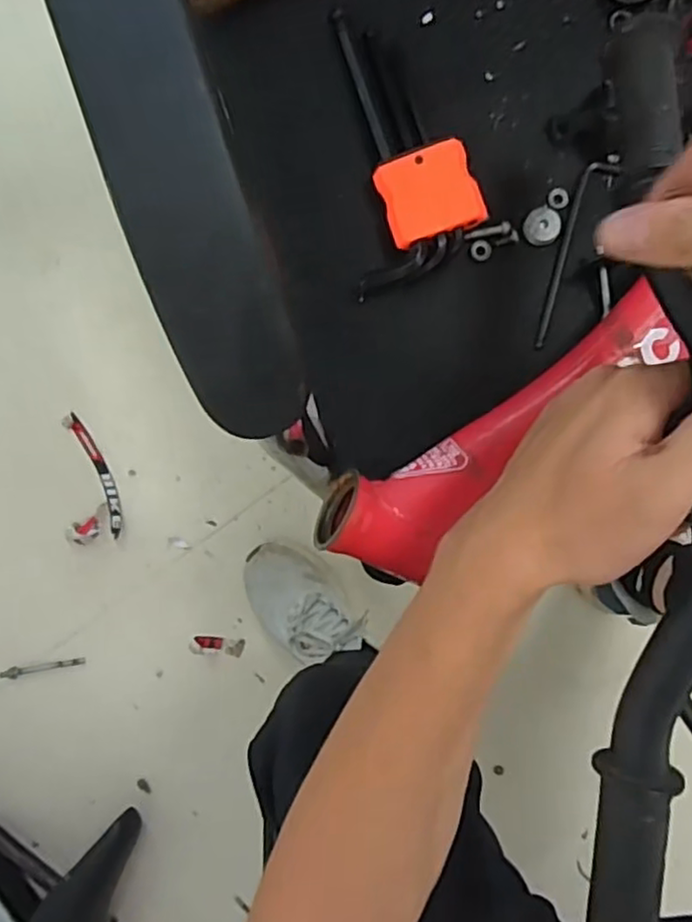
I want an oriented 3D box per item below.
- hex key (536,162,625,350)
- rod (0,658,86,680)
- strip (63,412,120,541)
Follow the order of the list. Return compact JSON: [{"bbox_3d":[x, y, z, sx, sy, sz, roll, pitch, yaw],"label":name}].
[{"bbox_3d":[0.137,-0.126,0.407,0.021,0.010,0.119,20,91,1],"label":"hex key"},{"bbox_3d":[-0.405,0.276,0.889,0.114,0.012,0.015,-11,90,1],"label":"rod"},{"bbox_3d":[-0.327,0.016,0.880,0.029,0.009,0.172,-25,90,1],"label":"strip"}]

